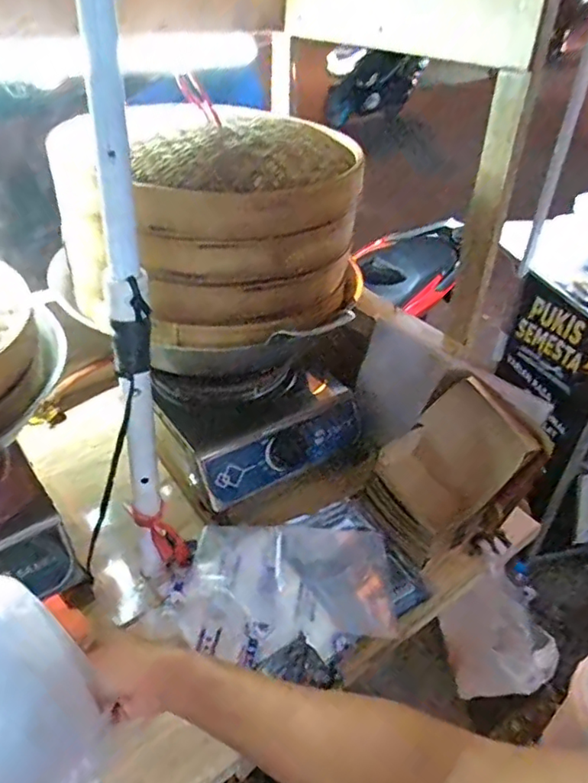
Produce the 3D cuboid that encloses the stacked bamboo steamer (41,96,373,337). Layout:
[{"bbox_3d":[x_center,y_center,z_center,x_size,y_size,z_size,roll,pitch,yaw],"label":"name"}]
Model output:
[{"bbox_3d":[-0.095,-0.238,0.797,0.291,0.231,0.328,28,40,26],"label":"stacked bamboo steamer"}]

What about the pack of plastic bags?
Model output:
[{"bbox_3d":[0.011,0.243,0.724,0.296,0.033,0.206,-9,39,-23],"label":"pack of plastic bags"}]

